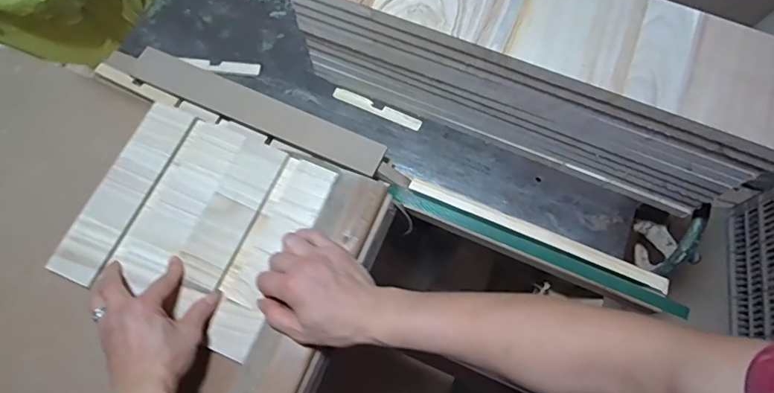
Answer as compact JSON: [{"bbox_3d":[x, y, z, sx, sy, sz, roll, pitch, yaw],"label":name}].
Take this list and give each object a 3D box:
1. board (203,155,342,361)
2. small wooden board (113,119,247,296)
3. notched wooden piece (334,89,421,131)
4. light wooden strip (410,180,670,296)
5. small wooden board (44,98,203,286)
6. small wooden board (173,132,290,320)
[{"bbox_3d":[-0.145,0.068,0.589,0.080,0.008,0.248,22,73,18],"label":"board"},{"bbox_3d":[-0.264,0.001,0.616,0.073,0.009,0.218,22,71,7],"label":"small wooden board"},{"bbox_3d":[-0.014,-0.129,0.702,0.135,0.005,0.016,23,73,7],"label":"notched wooden piece"},{"bbox_3d":[0.188,0.046,0.600,0.333,0.010,0.017,23,73,7],"label":"light wooden strip"},{"bbox_3d":[-0.331,-0.011,0.606,0.065,0.004,0.243,23,73,7],"label":"small wooden board"},{"bbox_3d":[-0.201,0.026,0.605,0.064,0.008,0.227,21,72,6],"label":"small wooden board"}]

